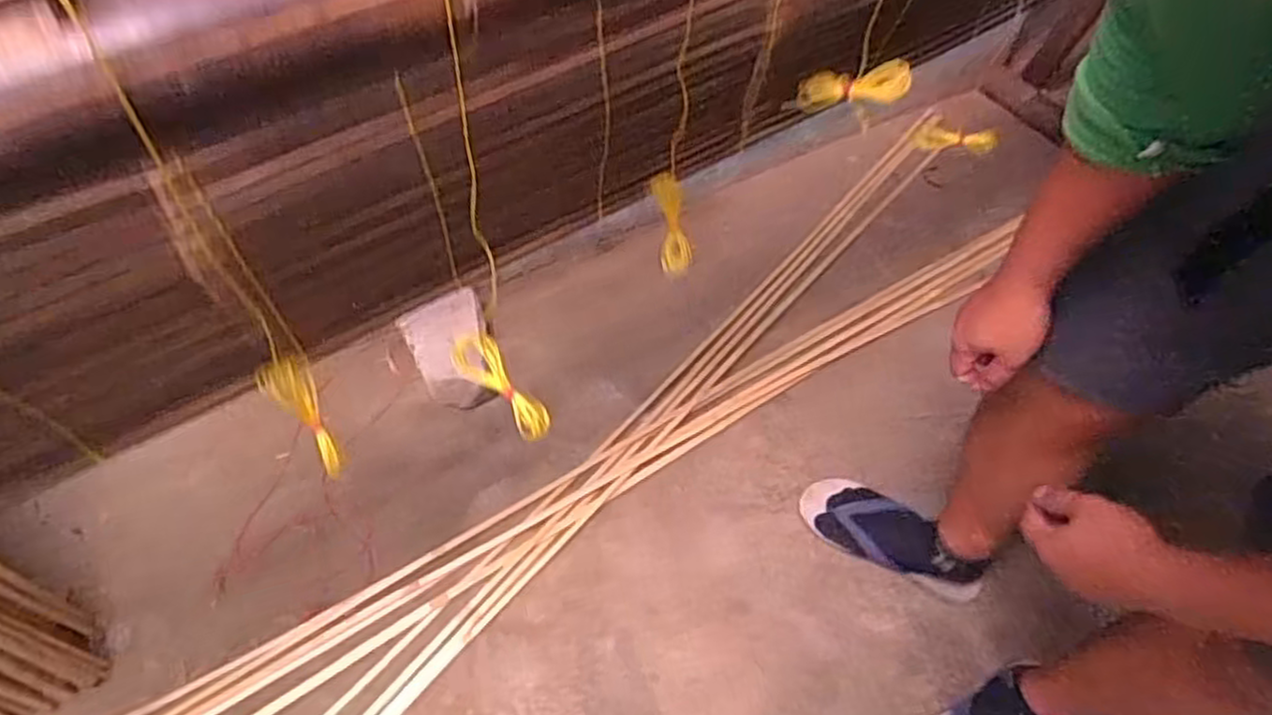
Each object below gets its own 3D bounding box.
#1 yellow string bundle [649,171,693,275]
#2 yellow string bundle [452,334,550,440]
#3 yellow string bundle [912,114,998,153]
[{"bbox_3d":[0.034,-0.126,0.699,0.028,0.095,0.024,-13,20,-8],"label":"yellow string bundle"},{"bbox_3d":[-0.098,0.021,0.541,0.032,0.017,0.091,-42,97,-23],"label":"yellow string bundle"},{"bbox_3d":[0.340,-0.236,0.787,0.082,0.031,0.025,13,57,25],"label":"yellow string bundle"}]

